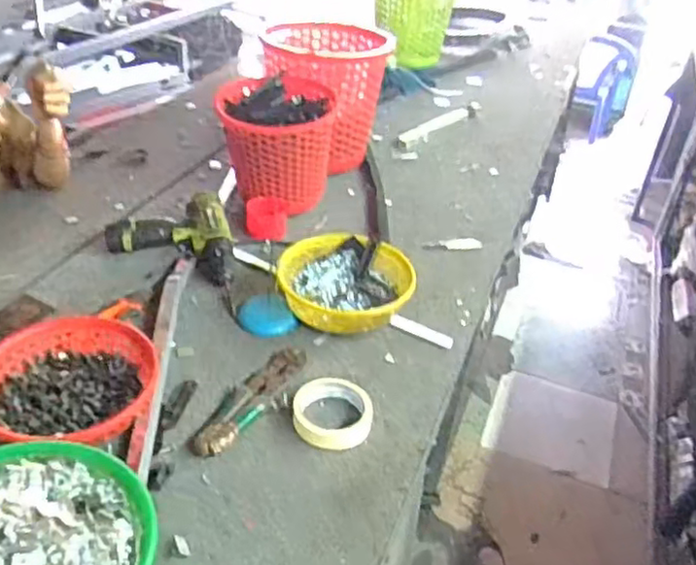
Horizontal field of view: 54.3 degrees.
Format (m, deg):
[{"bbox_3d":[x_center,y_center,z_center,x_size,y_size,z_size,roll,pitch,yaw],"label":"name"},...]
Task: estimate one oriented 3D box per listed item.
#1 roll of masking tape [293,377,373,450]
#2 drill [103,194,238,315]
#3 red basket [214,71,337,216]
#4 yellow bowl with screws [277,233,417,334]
[{"bbox_3d":[-0.018,0.155,0.817,0.095,0.024,0.094,4,35,-3],"label":"roll of masking tape"},{"bbox_3d":[-0.257,-0.049,1.024,0.176,0.063,0.206,-12,39,-22],"label":"drill"},{"bbox_3d":[-0.122,-0.237,1.168,0.190,0.194,0.159,3,35,-4],"label":"red basket"},{"bbox_3d":[-0.004,-0.007,0.987,0.174,0.051,0.170,4,35,-3],"label":"yellow bowl with screws"}]

